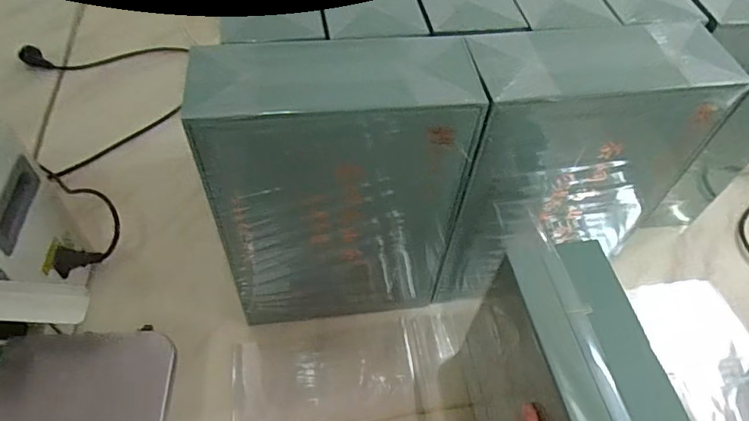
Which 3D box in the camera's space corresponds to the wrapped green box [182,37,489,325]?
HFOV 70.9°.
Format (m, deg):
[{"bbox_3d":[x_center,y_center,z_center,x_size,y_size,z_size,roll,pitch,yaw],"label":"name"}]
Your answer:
[{"bbox_3d":[-0.037,-0.008,0.573,0.238,0.368,0.095,-5,54,-8],"label":"wrapped green box"}]

